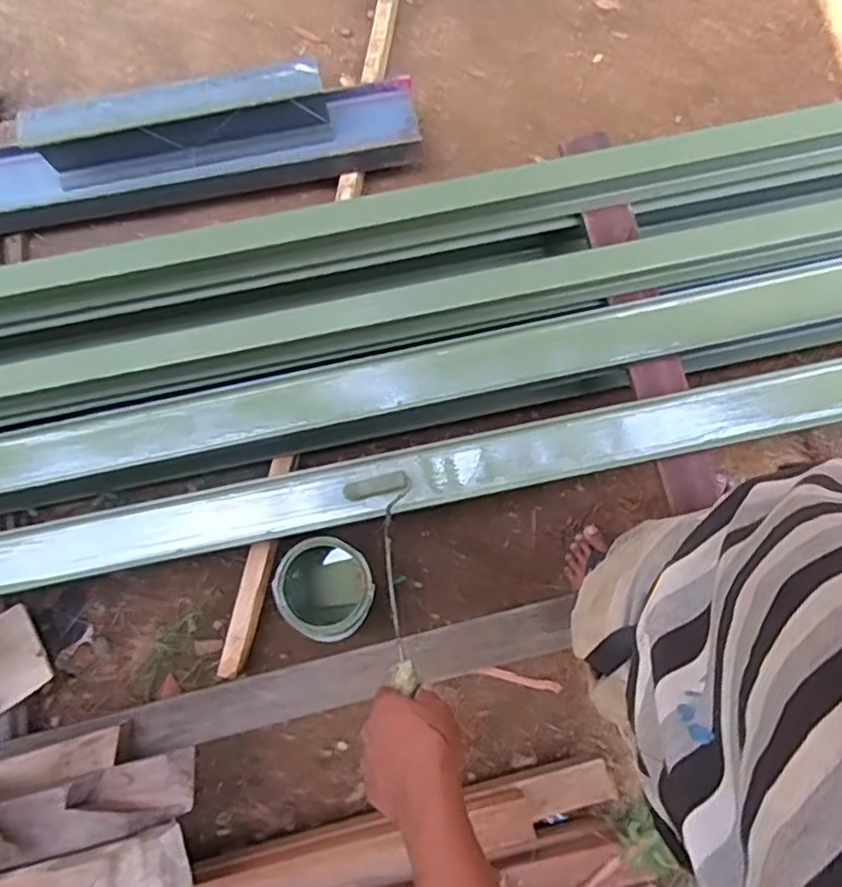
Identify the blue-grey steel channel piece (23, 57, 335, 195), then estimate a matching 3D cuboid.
[{"bbox_3d":[-0.471,-0.629,1.320,0.578,0.161,0.094,-9,81,2],"label":"blue-grey steel channel piece"}]

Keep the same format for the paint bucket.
[{"bbox_3d":[-0.165,0.260,1.205,0.163,0.170,0.158,-1,82,4],"label":"paint bucket"}]

